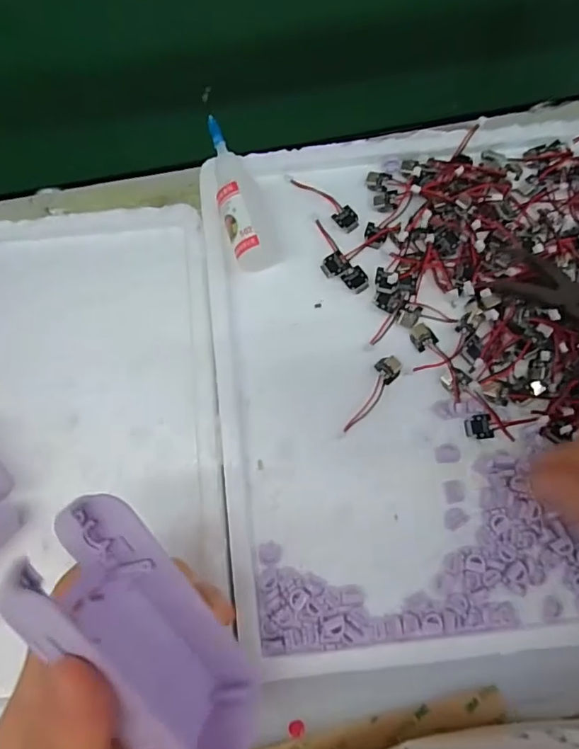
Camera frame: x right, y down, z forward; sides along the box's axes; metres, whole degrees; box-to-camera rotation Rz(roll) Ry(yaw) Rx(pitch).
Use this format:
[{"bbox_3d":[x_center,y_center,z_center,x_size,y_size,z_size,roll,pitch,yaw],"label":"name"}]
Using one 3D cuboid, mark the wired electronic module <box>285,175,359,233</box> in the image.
[{"bbox_3d":[0.020,-0.100,0.297,0.049,0.004,0.013,43,81,9],"label":"wired electronic module"}]

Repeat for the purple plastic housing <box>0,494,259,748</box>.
[{"bbox_3d":[-0.048,0.095,0.184,0.035,0.046,0.109,-31,105,-5],"label":"purple plastic housing"}]

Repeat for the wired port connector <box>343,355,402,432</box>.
[{"bbox_3d":[0.043,0.010,0.274,0.012,0.004,0.047,37,80,8],"label":"wired port connector"}]

